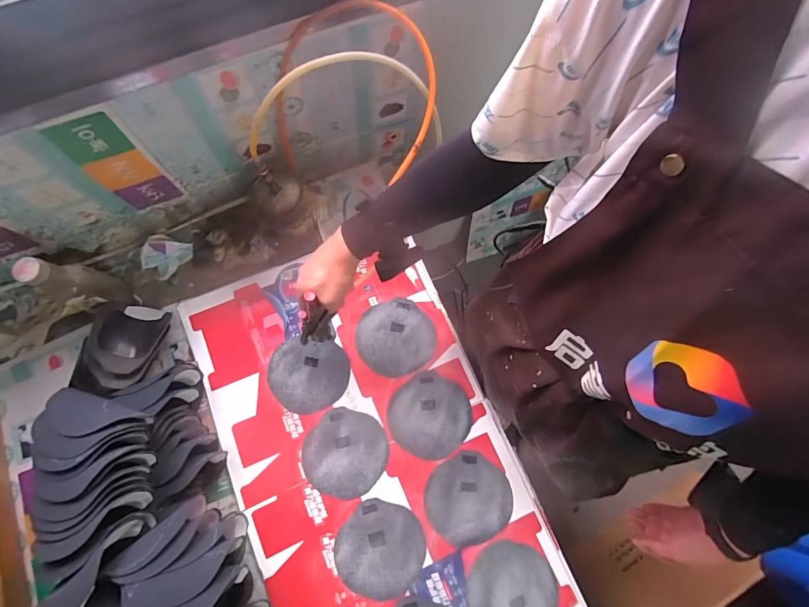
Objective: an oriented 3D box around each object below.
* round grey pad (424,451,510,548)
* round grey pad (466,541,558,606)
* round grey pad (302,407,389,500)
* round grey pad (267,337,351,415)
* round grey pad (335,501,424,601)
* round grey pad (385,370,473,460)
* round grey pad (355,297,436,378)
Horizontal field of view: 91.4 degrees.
[{"bbox_3d":[0.109,0.338,0.680,0.139,0.010,0.140,0,78,0],"label":"round grey pad"},{"bbox_3d":[0.176,0.478,0.647,0.143,0.007,0.143,0,78,0],"label":"round grey pad"},{"bbox_3d":[-0.105,0.267,0.701,0.142,0.005,0.145,0,78,0],"label":"round grey pad"},{"bbox_3d":[-0.179,0.134,0.731,0.146,0.004,0.131,4,78,1],"label":"round grey pad"},{"bbox_3d":[-0.042,0.413,0.660,0.141,0.007,0.142,0,78,0],"label":"round grey pad"},{"bbox_3d":[0.046,0.202,0.711,0.147,0.010,0.139,0,78,0],"label":"round grey pad"},{"bbox_3d":[-0.018,0.064,0.743,0.145,0.010,0.139,0,78,0],"label":"round grey pad"}]

